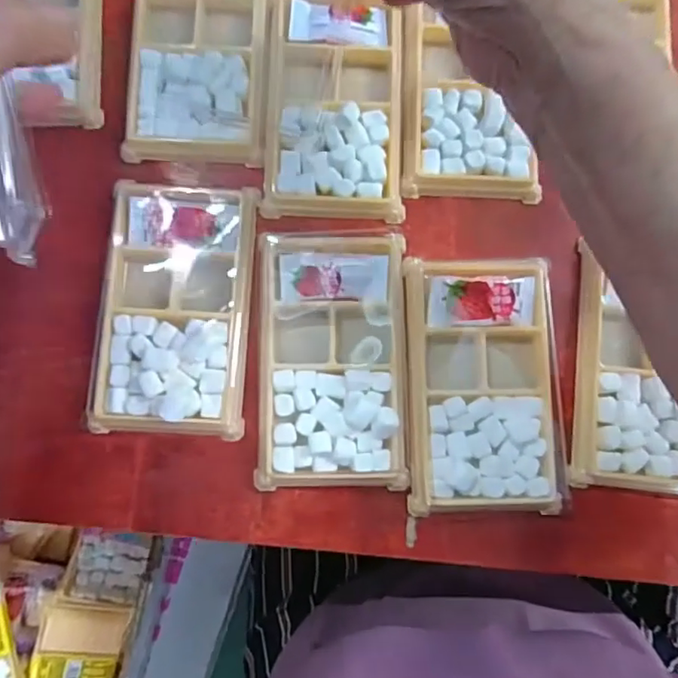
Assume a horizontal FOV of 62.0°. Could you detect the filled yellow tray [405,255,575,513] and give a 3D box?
[{"bbox_3d":[0.079,0.024,0.302,0.081,0.013,0.134,-1,84,-1],"label":"filled yellow tray"}]

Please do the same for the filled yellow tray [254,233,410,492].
[{"bbox_3d":[-0.003,0.010,0.299,0.078,0.015,0.132,0,84,-1],"label":"filled yellow tray"}]

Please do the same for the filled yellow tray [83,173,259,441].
[{"bbox_3d":[-0.087,-0.018,0.299,0.076,0.016,0.132,4,84,-1],"label":"filled yellow tray"}]

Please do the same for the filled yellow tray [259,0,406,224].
[{"bbox_3d":[-0.002,-0.134,0.320,0.075,0.015,0.130,2,84,-1],"label":"filled yellow tray"}]

